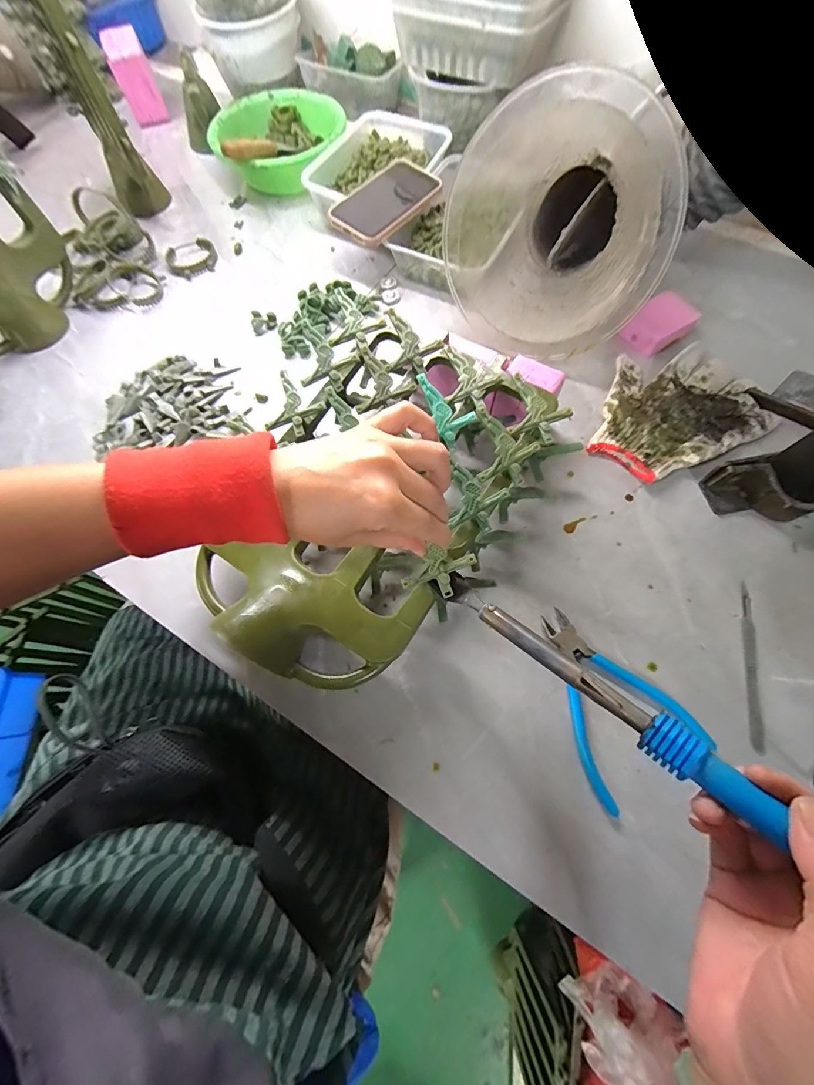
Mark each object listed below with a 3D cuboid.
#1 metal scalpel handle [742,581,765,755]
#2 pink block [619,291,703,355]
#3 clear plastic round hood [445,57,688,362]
[{"bbox_3d":[0.292,0.103,0.341,0.011,0.004,0.136,12,68,8],"label":"metal scalpel handle"},{"bbox_3d":[0.298,-0.258,0.477,0.084,0.023,0.053,-37,70,-12],"label":"pink block"},{"bbox_3d":[0.159,-0.345,0.428,0.213,0.196,0.200,-1,67,2],"label":"clear plastic round hood"}]

